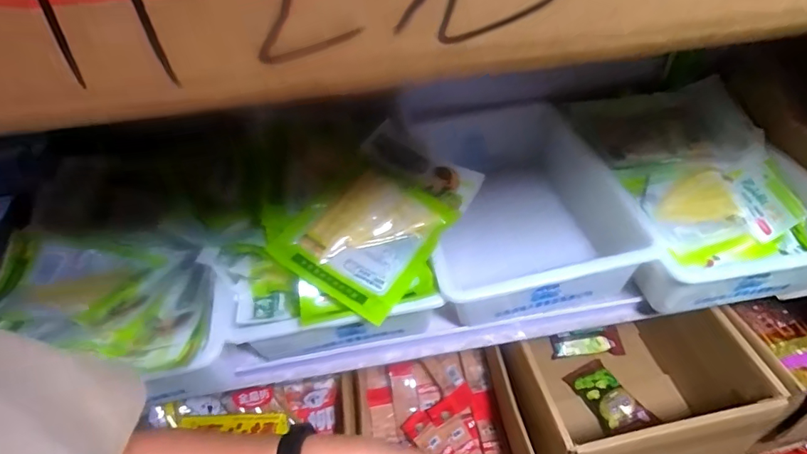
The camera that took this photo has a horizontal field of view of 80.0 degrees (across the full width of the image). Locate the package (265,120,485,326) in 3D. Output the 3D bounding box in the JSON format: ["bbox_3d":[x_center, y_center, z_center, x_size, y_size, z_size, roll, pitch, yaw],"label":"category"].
[{"bbox_3d":[-0.027,-0.019,0.612,0.162,0.024,0.245,35,65,7],"label":"package"}]

